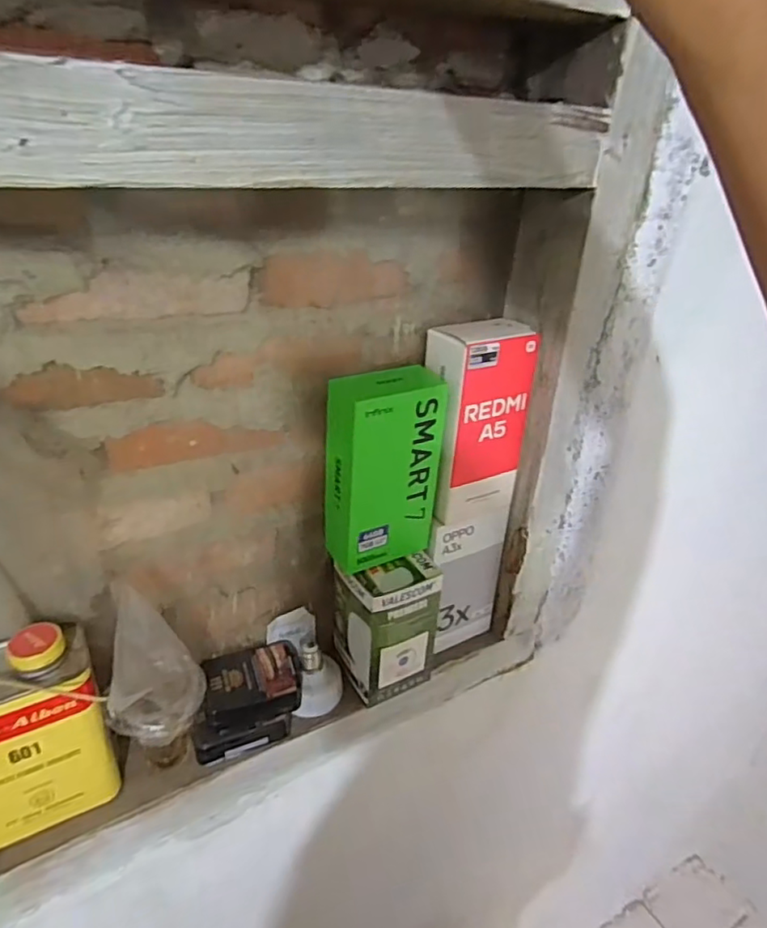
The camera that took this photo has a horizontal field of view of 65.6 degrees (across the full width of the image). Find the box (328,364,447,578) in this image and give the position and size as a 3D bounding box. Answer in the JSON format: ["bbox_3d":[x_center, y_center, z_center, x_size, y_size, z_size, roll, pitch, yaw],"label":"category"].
[{"bbox_3d":[-0.001,0.006,0.562,0.102,0.183,0.051,-17,35,-30],"label":"box"}]

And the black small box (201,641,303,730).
[{"bbox_3d":[-0.128,0.216,0.589,0.094,0.032,0.065,-10,32,-21],"label":"black small box"}]

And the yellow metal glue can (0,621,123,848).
[{"bbox_3d":[-0.288,0.216,0.482,0.117,0.173,0.070,-11,33,-22],"label":"yellow metal glue can"}]

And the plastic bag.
[{"bbox_3d":[-0.192,0.174,0.494,0.080,0.126,0.081,-10,33,-22],"label":"plastic bag"}]

